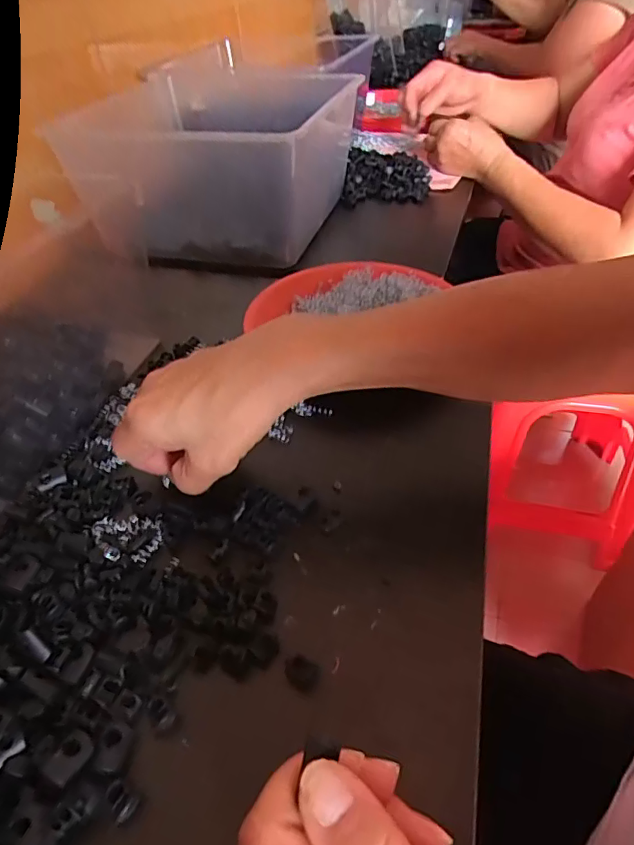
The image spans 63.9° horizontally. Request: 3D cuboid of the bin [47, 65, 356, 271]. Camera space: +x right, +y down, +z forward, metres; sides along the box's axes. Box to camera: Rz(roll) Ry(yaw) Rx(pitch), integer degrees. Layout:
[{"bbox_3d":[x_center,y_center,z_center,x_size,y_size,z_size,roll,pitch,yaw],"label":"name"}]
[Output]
[{"bbox_3d":[-0.122,-0.346,0.659,0.285,0.136,0.351,7,44,10],"label":"bin"}]

